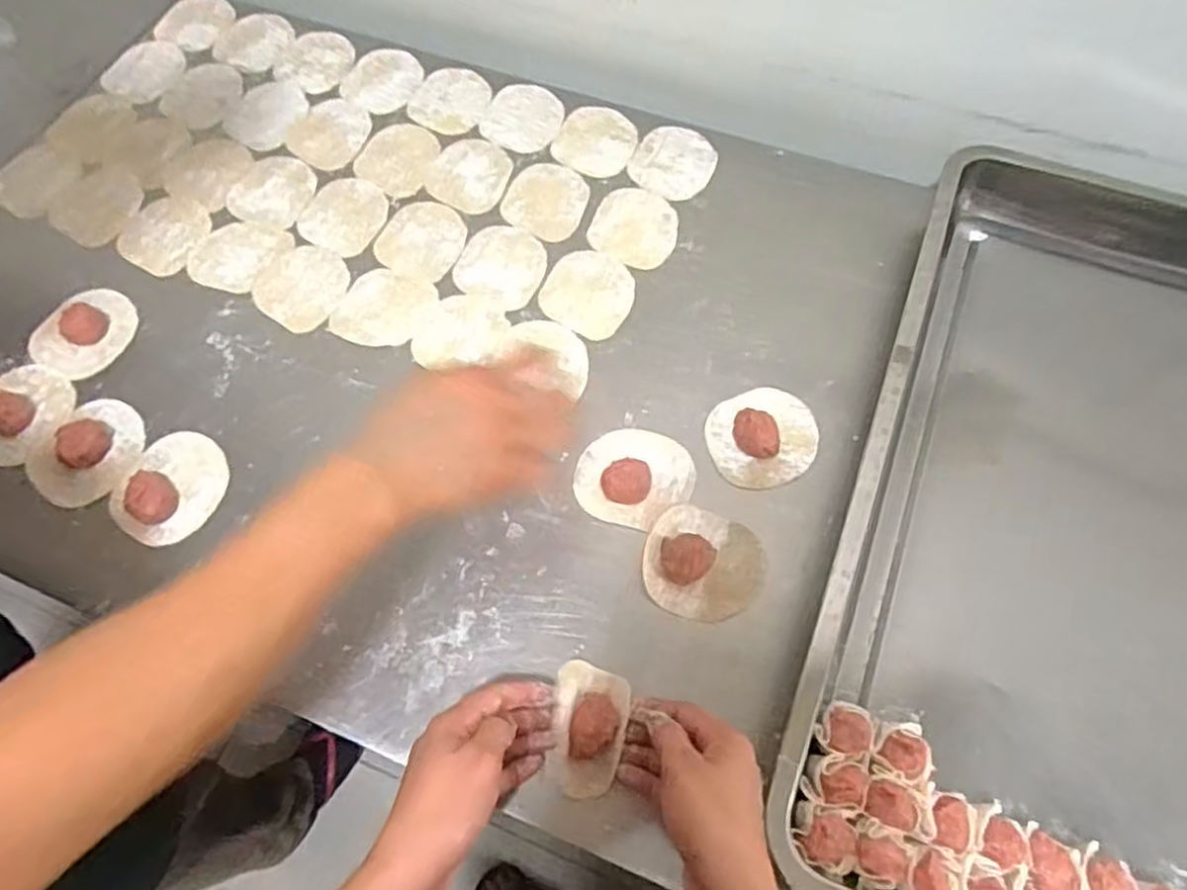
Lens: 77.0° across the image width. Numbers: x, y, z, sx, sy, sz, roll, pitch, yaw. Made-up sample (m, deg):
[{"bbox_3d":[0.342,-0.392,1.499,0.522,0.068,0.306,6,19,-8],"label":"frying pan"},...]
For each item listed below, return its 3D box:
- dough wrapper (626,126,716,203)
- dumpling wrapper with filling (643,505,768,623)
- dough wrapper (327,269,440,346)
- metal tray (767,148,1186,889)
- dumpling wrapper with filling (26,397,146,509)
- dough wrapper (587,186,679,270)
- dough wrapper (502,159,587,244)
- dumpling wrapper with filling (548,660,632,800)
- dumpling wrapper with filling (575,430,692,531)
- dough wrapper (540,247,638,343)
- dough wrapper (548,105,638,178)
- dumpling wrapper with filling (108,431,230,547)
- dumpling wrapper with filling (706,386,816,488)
[{"bbox_3d":[0.075,-0.264,0.691,0.072,0.004,0.088,25,66,13],"label":"dough wrapper"},{"bbox_3d":[0.077,0.080,0.512,0.082,0.023,0.073,15,65,8],"label":"dumpling wrapper with filling"},{"bbox_3d":[-0.176,-0.115,0.625,0.075,0.004,0.077,-1,63,1],"label":"dough wrapper"},{"bbox_3d":[0.378,0.054,0.509,0.388,0.058,0.617,20,65,11],"label":"metal tray"},{"bbox_3d":[-0.381,0.004,0.562,0.068,0.017,0.083,27,67,14],"label":"dumpling wrapper with filling"},{"bbox_3d":[0.037,-0.193,0.656,0.075,0.004,0.084,18,65,10],"label":"dough wrapper"},{"bbox_3d":[-0.042,-0.223,0.673,0.073,0.004,0.087,18,65,10],"label":"dough wrapper"},{"bbox_3d":[-0.003,0.172,0.455,0.044,0.031,0.076,11,64,4],"label":"dumpling wrapper with filling"},{"bbox_3d":[0.031,0.020,0.544,0.083,0.017,0.077,-1,63,1],"label":"dumpling wrapper with filling"},{"bbox_3d":[-0.004,-0.128,0.626,0.075,0.004,0.082,-1,63,1],"label":"dough wrapper"},{"bbox_3d":[0.002,-0.288,0.706,0.073,0.006,0.082,21,66,11],"label":"dough wrapper"},{"bbox_3d":[-0.314,0.028,0.547,0.072,0.026,0.085,23,66,12],"label":"dumpling wrapper with filling"},{"bbox_3d":[0.128,-0.009,0.558,0.081,0.015,0.077,-1,63,1],"label":"dumpling wrapper with filling"}]

